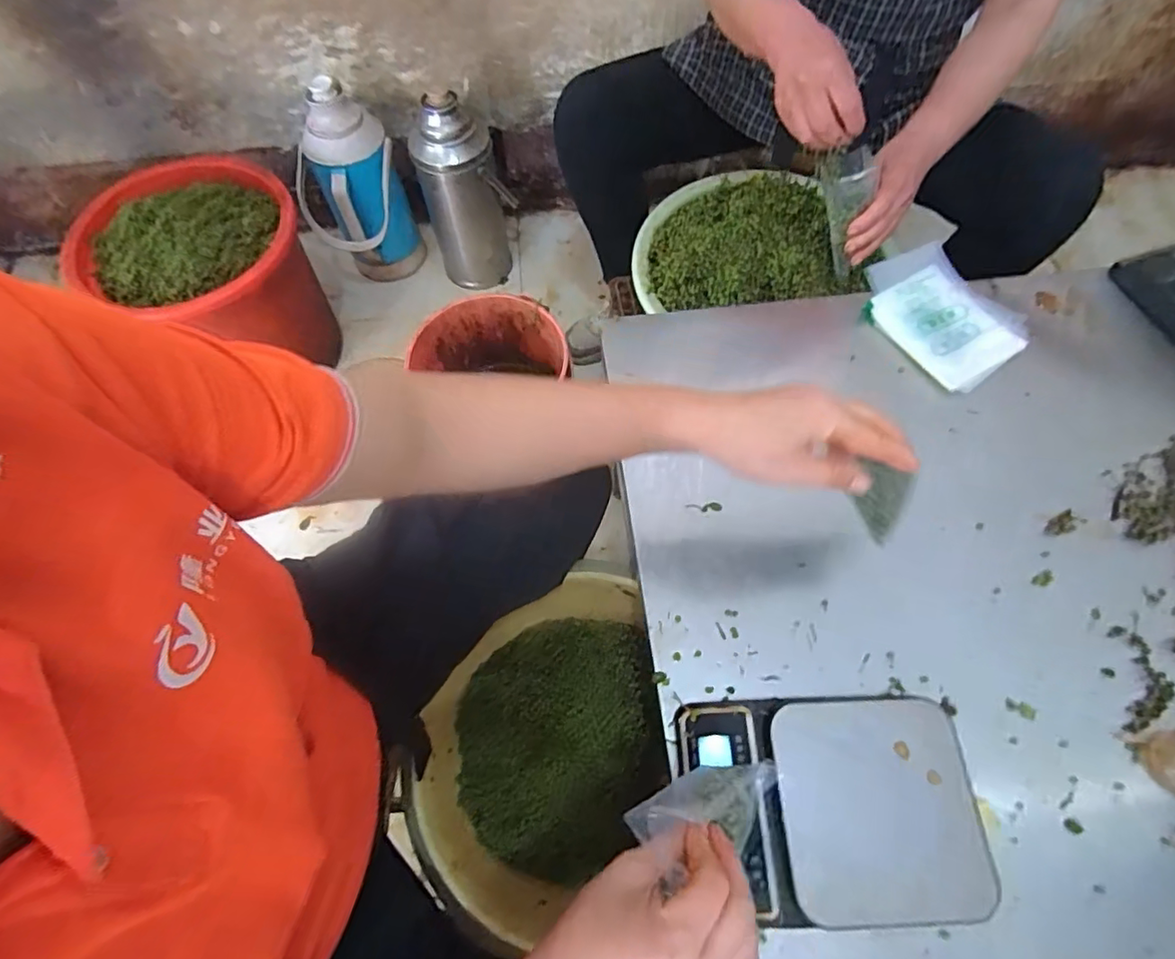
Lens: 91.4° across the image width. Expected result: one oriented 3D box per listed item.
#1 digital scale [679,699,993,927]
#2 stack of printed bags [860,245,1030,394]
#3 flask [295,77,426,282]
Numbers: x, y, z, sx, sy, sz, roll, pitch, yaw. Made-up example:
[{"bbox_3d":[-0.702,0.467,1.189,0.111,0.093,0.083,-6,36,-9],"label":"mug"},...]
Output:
[{"bbox_3d":[0.185,0.255,0.453,0.208,0.060,0.149,-2,64,0],"label":"digital scale"},{"bbox_3d":[0.416,-0.197,0.677,0.142,0.030,0.175,-37,69,-15],"label":"stack of printed bags"},{"bbox_3d":[-0.460,-0.550,1.149,0.200,0.362,0.166,-21,66,-8],"label":"flask"}]

